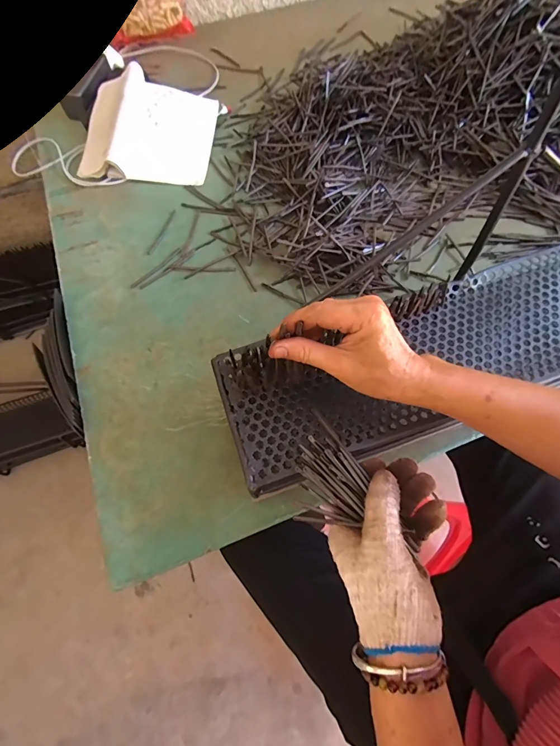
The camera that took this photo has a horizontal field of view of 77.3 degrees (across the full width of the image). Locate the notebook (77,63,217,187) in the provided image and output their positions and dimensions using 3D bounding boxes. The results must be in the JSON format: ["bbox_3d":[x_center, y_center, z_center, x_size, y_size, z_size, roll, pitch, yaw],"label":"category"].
[{"bbox_3d":[-0.234,-0.434,0.616,0.219,0.070,0.197,3,66,4],"label":"notebook"}]

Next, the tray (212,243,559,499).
[{"bbox_3d":[0.233,-0.047,0.367,0.599,0.027,0.148,-19,67,-8],"label":"tray"}]

